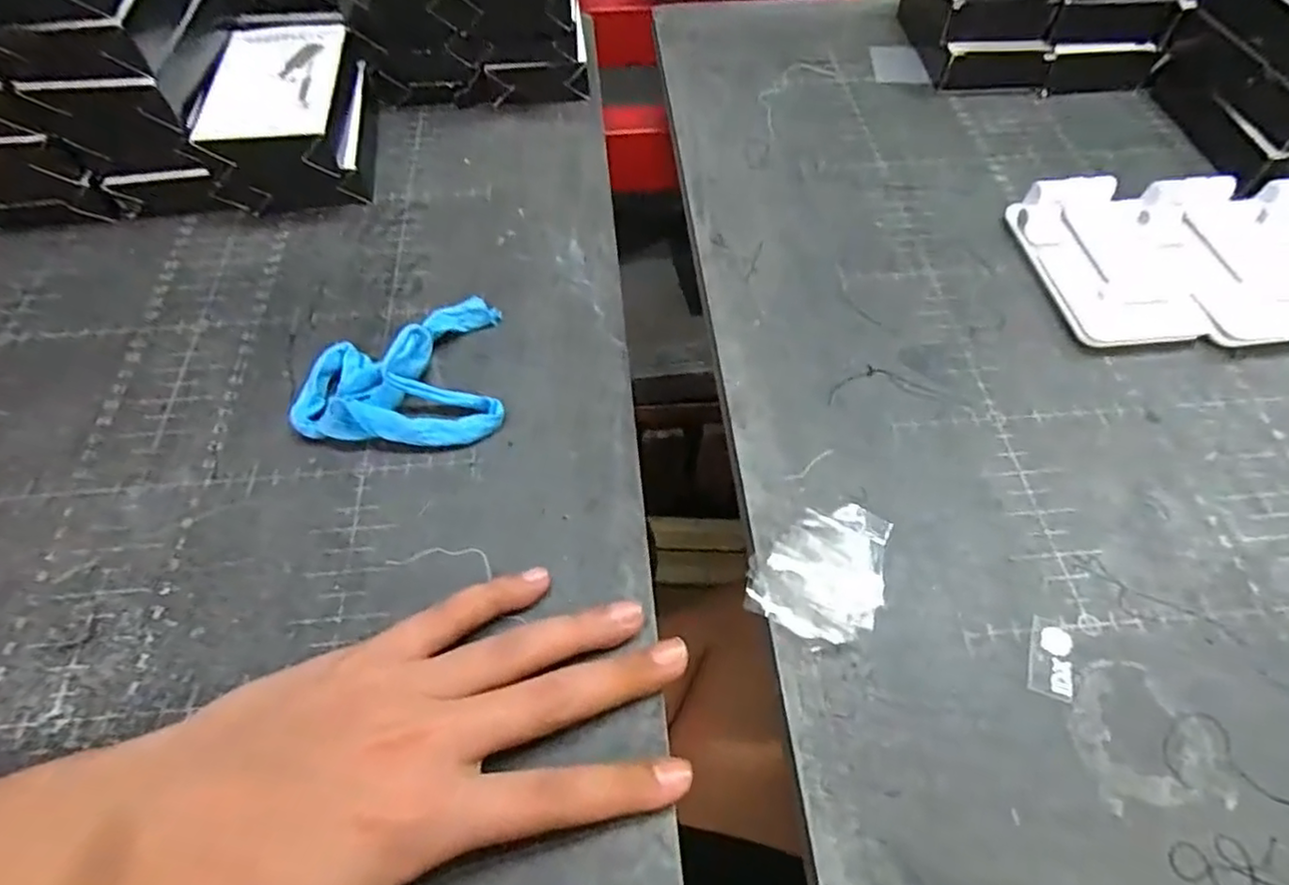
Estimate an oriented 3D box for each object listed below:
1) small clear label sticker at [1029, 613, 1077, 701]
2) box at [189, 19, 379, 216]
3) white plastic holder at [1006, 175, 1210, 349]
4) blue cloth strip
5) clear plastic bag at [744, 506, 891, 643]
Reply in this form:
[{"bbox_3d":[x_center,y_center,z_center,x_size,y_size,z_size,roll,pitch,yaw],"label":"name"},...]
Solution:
[{"bbox_3d":[0.157,0.082,0.253,0.016,0.004,0.030,18,59,13],"label":"small clear label sticker"},{"bbox_3d":[-0.214,-0.200,0.407,0.074,0.063,0.114,-7,57,-3],"label":"box"},{"bbox_3d":[0.246,-0.098,0.357,0.067,0.023,0.105,-3,57,0],"label":"white plastic holder"},{"bbox_3d":[-0.119,-0.035,0.318,0.093,0.028,0.081,-10,57,-5],"label":"blue cloth strip"},{"bbox_3d":[0.075,0.050,0.269,0.046,0.013,0.069,30,62,20],"label":"clear plastic bag"}]

